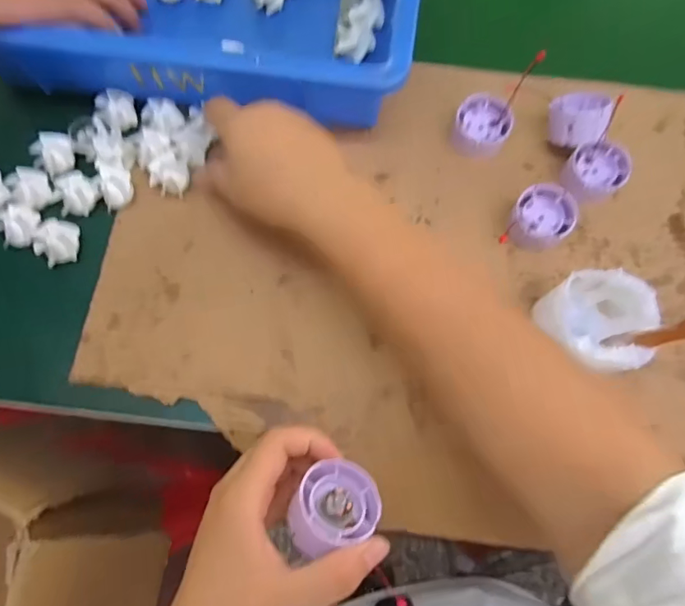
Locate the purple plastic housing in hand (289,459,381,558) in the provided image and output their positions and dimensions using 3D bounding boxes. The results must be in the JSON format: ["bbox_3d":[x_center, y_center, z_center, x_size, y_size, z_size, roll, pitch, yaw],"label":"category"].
[{"bbox_3d":[-0.007,0.118,0.266,0.047,0.029,0.048,25,38,-6],"label":"purple plastic housing in hand"}]

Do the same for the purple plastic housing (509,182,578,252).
[{"bbox_3d":[0.159,-0.067,0.385,0.044,0.027,0.055,33,78,8],"label":"purple plastic housing"}]

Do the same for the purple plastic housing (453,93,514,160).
[{"bbox_3d":[0.119,-0.150,0.406,0.047,0.024,0.046,0,76,0],"label":"purple plastic housing"}]

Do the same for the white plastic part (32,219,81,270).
[{"bbox_3d":[-0.227,-0.050,0.376,0.034,0.018,0.037,0,76,0],"label":"white plastic part"}]

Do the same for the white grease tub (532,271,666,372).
[{"bbox_3d":[0.172,0.017,0.337,0.076,0.072,0.066,-10,76,-3],"label":"white grease tub"}]

